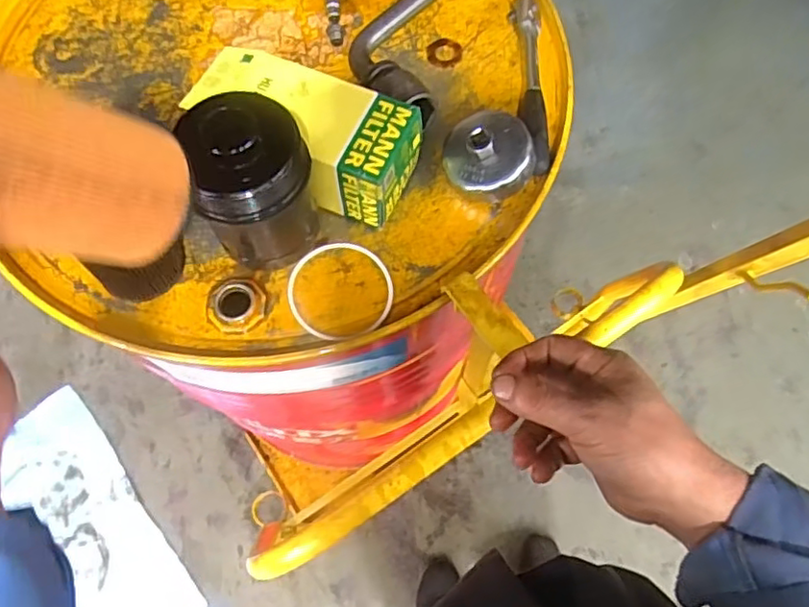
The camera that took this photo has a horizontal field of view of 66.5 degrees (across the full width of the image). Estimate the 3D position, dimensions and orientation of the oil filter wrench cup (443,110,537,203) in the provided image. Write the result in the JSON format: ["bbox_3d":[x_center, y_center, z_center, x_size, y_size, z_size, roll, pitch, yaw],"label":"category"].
[{"bbox_3d":[0.071,-0.129,0.525,0.067,0.040,0.077,-23,71,-8],"label":"oil filter wrench cup"}]

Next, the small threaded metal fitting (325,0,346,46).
[{"bbox_3d":[-0.070,-0.283,0.611,0.016,0.016,0.051,-9,70,-3],"label":"small threaded metal fitting"}]

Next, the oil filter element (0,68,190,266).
[{"bbox_3d":[-0.153,-0.051,0.248,0.063,0.134,0.059,-17,71,30],"label":"oil filter element"}]

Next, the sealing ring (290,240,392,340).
[{"bbox_3d":[-0.053,-0.011,0.513,0.086,0.006,0.090,-1,66,2],"label":"sealing ring"}]

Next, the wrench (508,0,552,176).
[{"bbox_3d":[0.119,-0.203,0.571,0.025,0.019,0.192,-1,70,0],"label":"wrench"}]

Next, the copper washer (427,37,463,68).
[{"bbox_3d":[0.040,-0.247,0.606,0.036,0.007,0.037,0,73,0],"label":"copper washer"}]

